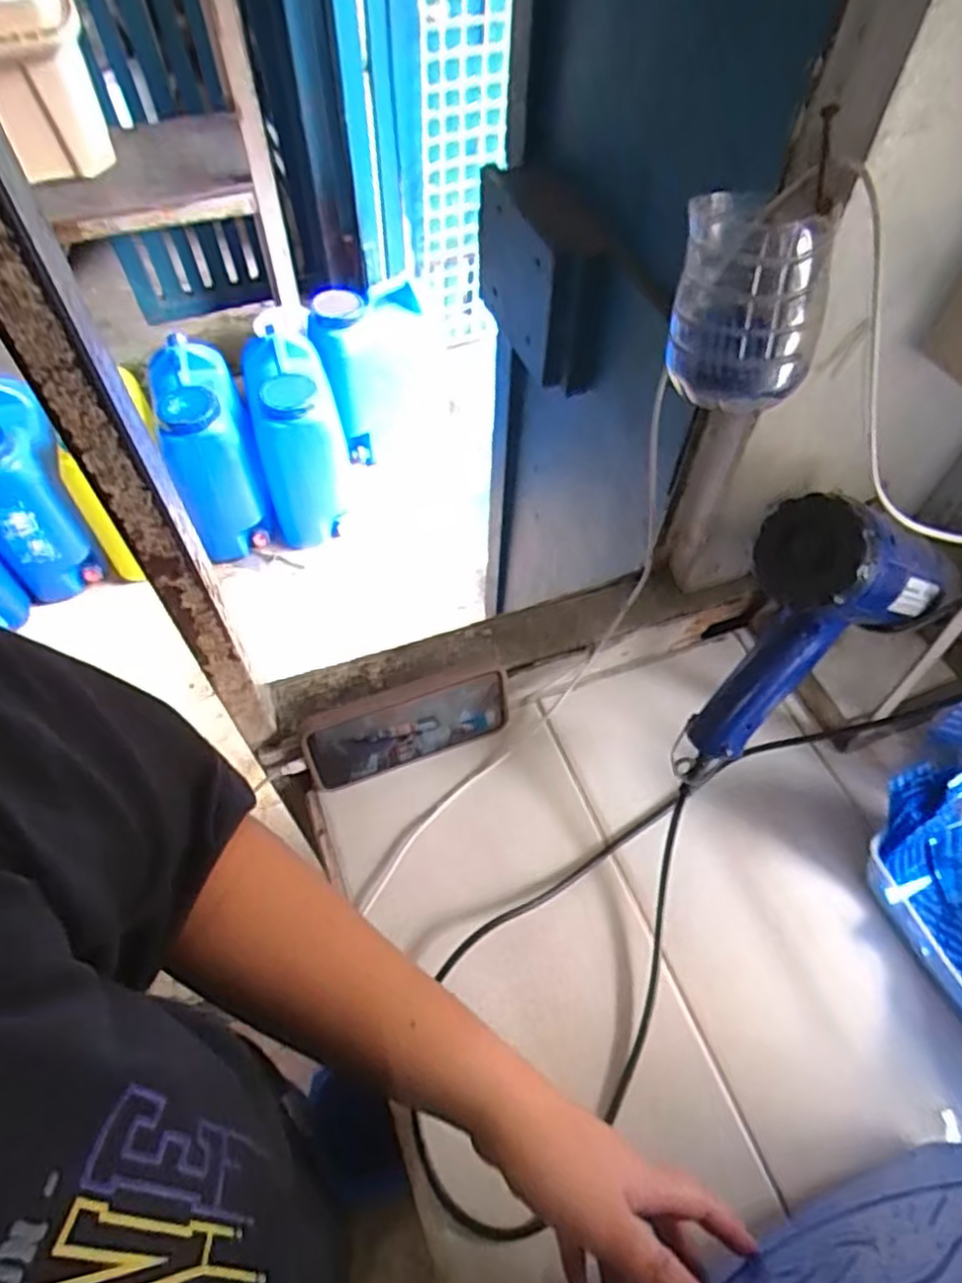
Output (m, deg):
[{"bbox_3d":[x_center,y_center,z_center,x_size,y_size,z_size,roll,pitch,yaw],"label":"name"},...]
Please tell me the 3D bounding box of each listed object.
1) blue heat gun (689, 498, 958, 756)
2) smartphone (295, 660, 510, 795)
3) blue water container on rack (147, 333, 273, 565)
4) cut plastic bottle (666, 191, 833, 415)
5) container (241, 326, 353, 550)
[{"bbox_3d":[0.223,-0.022,0.487,0.180,0.170,0.083,-25,61,-16],"label":"blue heat gun"},{"bbox_3d":[-0.057,0.070,0.573,0.161,0.085,0.017,-18,47,-13],"label":"smartphone"},{"bbox_3d":[-0.616,-0.411,1.664,0.186,0.411,0.253,-18,59,-12],"label":"blue water container on rack"},{"bbox_3d":[0.144,-0.185,0.386,0.076,0.094,0.078,16,58,9],"label":"cut plastic bottle"},{"bbox_3d":[-0.425,-0.448,1.694,0.200,0.448,0.296,-12,58,-9],"label":"container"}]

